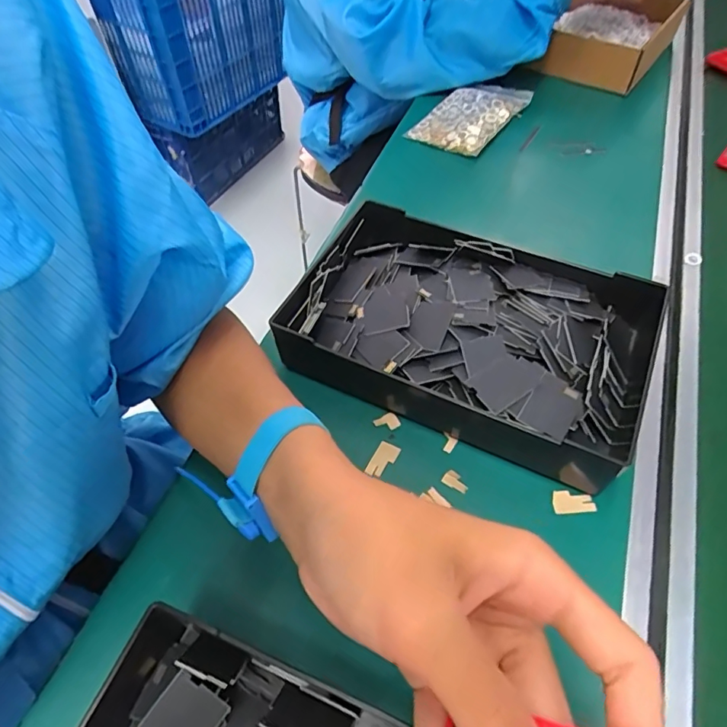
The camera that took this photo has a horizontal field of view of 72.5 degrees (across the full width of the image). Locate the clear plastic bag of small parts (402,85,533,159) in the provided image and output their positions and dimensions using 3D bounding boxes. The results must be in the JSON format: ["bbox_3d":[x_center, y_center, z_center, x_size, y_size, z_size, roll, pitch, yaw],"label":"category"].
[{"bbox_3d":[0.130,-0.301,0.596,0.094,0.021,0.139,30,61,19],"label":"clear plastic bag of small parts"}]

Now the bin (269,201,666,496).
[{"bbox_3d":[0.083,-0.027,0.385,0.267,0.052,0.169,22,59,15],"label":"bin"}]

